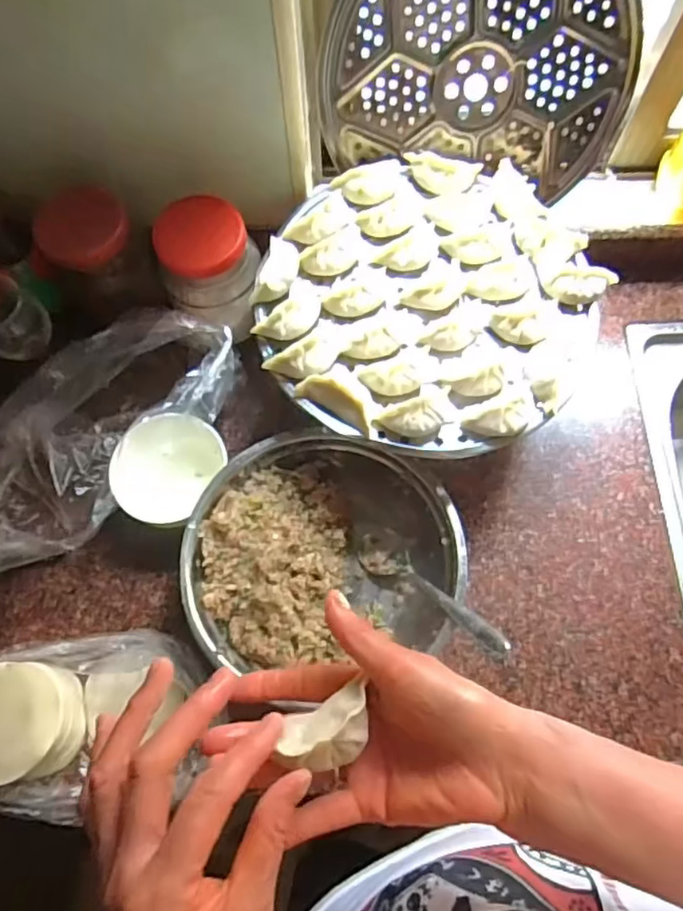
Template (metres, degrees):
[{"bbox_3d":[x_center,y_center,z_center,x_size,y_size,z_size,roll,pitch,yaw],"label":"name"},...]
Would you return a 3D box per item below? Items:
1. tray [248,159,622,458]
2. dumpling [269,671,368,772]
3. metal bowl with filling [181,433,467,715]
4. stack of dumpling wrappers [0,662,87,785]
[{"bbox_3d":[0.081,-0.145,0.550,0.285,0.038,0.293,29,73,11],"label":"tray"},{"bbox_3d":[-0.008,0.146,0.317,0.051,0.021,0.033,-24,71,-8],"label":"dumpling"},{"bbox_3d":[-0.020,0.094,0.559,0.232,0.072,0.224,0,70,1],"label":"metal bowl with filling"},{"bbox_3d":[-0.268,0.225,0.517,0.101,0.061,0.089,-10,70,-3],"label":"stack of dumpling wrappers"}]

